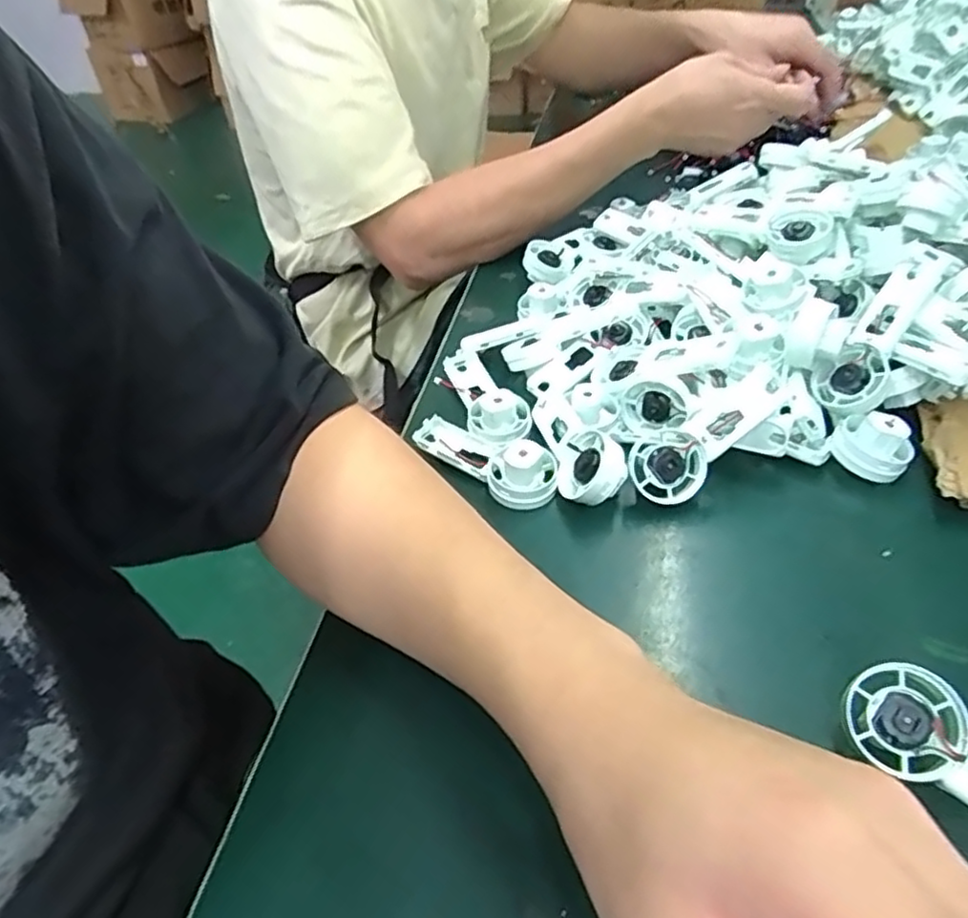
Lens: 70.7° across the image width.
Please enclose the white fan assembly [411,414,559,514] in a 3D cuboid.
[{"bbox_3d":[-0.002,-0.003,0.397,0.097,0.025,0.037,25,50,27],"label":"white fan assembly"}]

